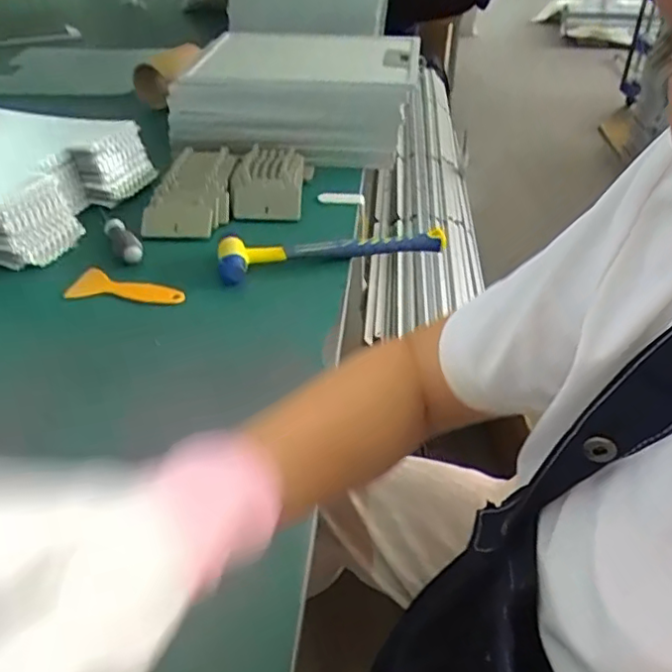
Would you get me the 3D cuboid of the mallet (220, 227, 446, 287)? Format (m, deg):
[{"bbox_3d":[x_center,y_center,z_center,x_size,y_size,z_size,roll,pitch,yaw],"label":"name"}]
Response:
[{"bbox_3d":[-0.004,-0.105,0.711,0.261,0.033,0.058,-12,40,-13],"label":"mallet"}]

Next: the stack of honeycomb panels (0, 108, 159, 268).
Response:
[{"bbox_3d":[-0.436,-0.209,0.777,0.309,0.092,0.268,15,42,20],"label":"stack of honeycomb panels"}]

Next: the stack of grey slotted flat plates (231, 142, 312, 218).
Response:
[{"bbox_3d":[-0.084,-0.206,0.819,0.103,0.037,0.149,-2,39,-1],"label":"stack of grey slotted flat plates"}]

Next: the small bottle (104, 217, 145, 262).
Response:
[{"bbox_3d":[-0.246,-0.111,0.715,0.022,0.028,0.075,-25,44,-26],"label":"small bottle"}]

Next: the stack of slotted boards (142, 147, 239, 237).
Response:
[{"bbox_3d":[-0.176,-0.187,0.800,0.092,0.048,0.190,4,39,6],"label":"stack of slotted boards"}]

